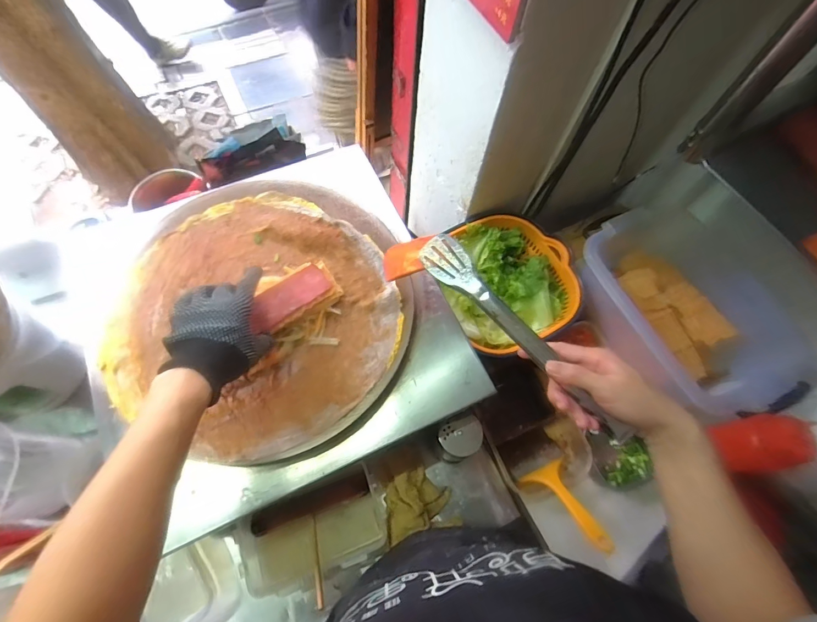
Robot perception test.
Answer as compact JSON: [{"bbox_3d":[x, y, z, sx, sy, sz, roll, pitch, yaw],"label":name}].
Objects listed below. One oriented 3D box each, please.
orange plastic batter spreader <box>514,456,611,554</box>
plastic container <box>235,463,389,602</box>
[{"bbox_3d":[0.230,0.273,0.576,0.070,0.017,0.142,-27,38,-13],"label":"orange plastic batter spreader"},{"bbox_3d":[-0.141,0.320,0.592,0.208,0.054,0.113,-21,69,-11],"label":"plastic container"}]

